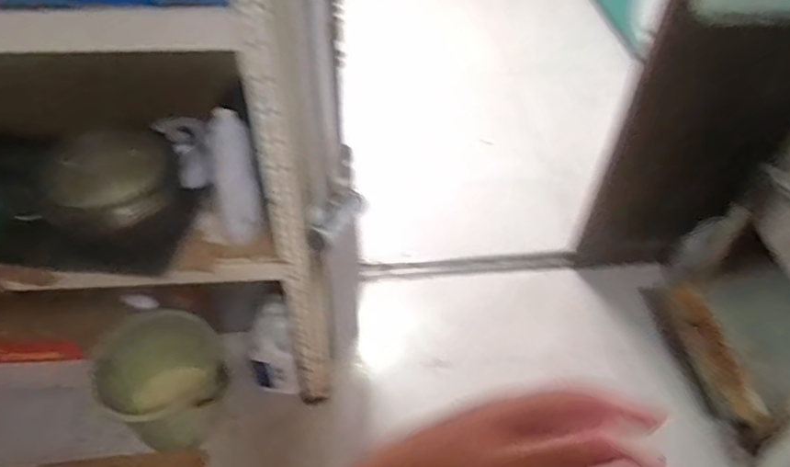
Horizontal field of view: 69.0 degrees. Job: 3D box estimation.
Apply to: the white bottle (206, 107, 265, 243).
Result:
[{"bbox_3d":[-0.325,-0.114,1.163,0.090,0.272,0.074,-8,25,-9],"label":"white bottle"}]

